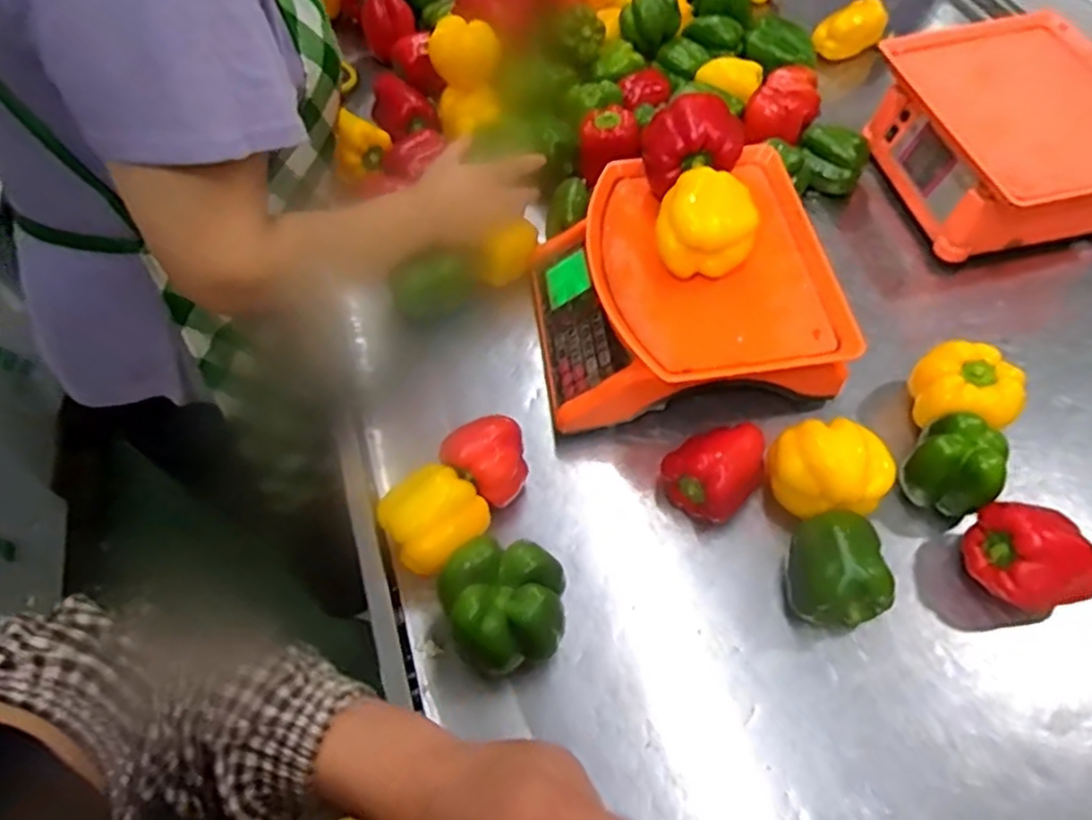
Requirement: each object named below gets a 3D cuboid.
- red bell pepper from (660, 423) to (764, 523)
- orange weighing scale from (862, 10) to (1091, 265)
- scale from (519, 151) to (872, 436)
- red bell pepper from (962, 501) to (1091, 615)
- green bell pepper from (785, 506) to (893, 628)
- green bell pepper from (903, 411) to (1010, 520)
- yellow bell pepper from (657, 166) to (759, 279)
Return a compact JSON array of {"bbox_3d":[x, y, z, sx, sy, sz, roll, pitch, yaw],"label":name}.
[{"bbox_3d":[0.165,0.054,0.676,0.094,0.072,0.082,-39,65,-21],"label":"red bell pepper"},{"bbox_3d":[0.555,-0.333,0.866,0.253,0.131,0.315,-15,59,-9],"label":"orange weighing scale"},{"bbox_3d":[0.134,-0.120,0.754,0.284,0.132,0.272,-9,58,-5],"label":"scale"},{"bbox_3d":[0.422,0.132,0.612,0.099,0.083,0.070,18,60,11],"label":"red bell pepper"},{"bbox_3d":[0.250,0.139,0.616,0.074,0.083,0.087,-5,58,-3],"label":"green bell pepper"},{"bbox_3d":[0.383,0.054,0.664,0.078,0.085,0.071,0,58,0],"label":"green bell pepper"},{"bbox_3d":[0.152,-0.174,0.669,0.087,0.067,0.085,0,58,0],"label":"yellow bell pepper"}]

